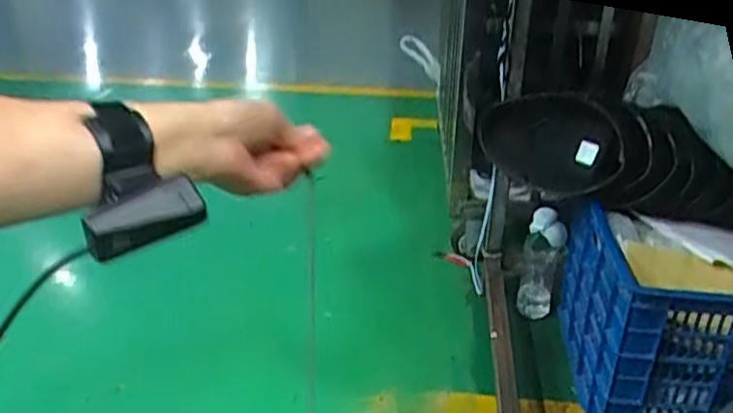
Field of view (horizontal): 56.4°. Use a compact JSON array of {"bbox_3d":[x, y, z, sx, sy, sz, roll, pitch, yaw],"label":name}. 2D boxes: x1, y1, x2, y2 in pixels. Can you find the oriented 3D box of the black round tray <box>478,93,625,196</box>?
[{"bbox_3d":[0.316,-0.103,1.167,0.252,0.203,0.039,-26,31,48],"label":"black round tray"}]

